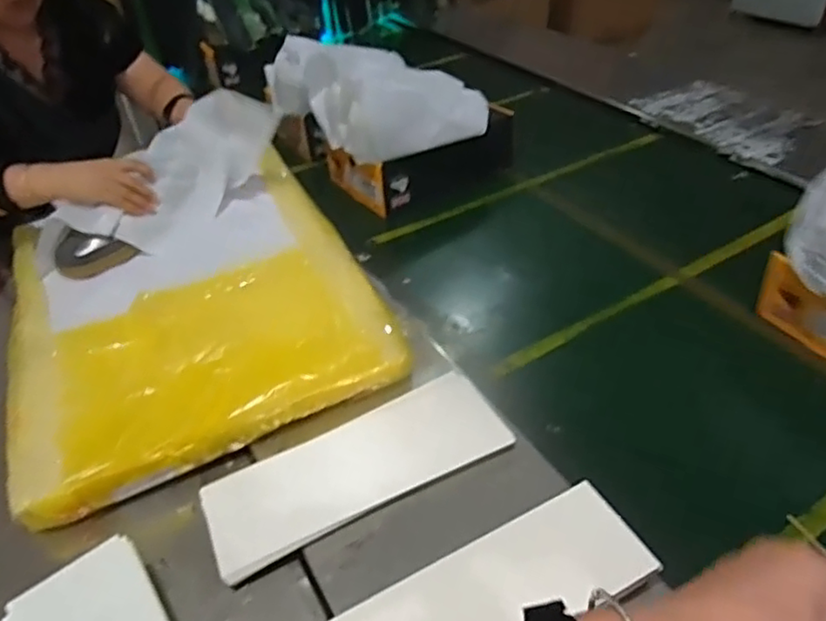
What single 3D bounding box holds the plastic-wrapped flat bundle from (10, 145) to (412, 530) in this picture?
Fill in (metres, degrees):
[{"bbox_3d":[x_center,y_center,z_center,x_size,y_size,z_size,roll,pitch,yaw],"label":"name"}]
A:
[{"bbox_3d":[-0.318,-0.014,0.892,0.457,0.058,0.555,-20,41,-17],"label":"plastic-wrapped flat bundle"}]

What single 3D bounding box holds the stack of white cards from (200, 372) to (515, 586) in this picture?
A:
[{"bbox_3d":[-0.058,0.165,0.678,0.321,0.019,0.120,-22,41,-19],"label":"stack of white cards"}]

